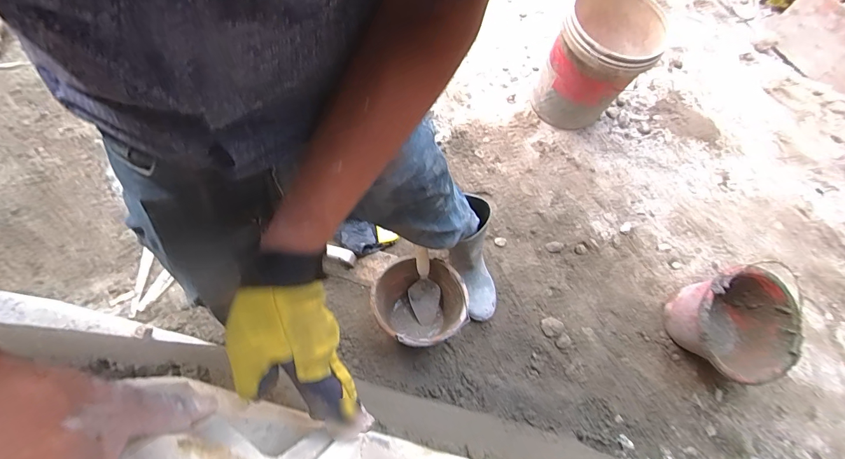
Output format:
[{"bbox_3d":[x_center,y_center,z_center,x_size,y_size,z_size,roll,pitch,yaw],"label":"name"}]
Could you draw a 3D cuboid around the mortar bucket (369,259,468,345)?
[{"bbox_3d":[0.003,0.208,1.048,0.226,0.184,0.231,1,71,-2],"label":"mortar bucket"}]

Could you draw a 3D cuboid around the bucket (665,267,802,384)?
[{"bbox_3d":[0.815,0.259,1.004,0.255,0.212,0.256,1,71,-2],"label":"bucket"}]

